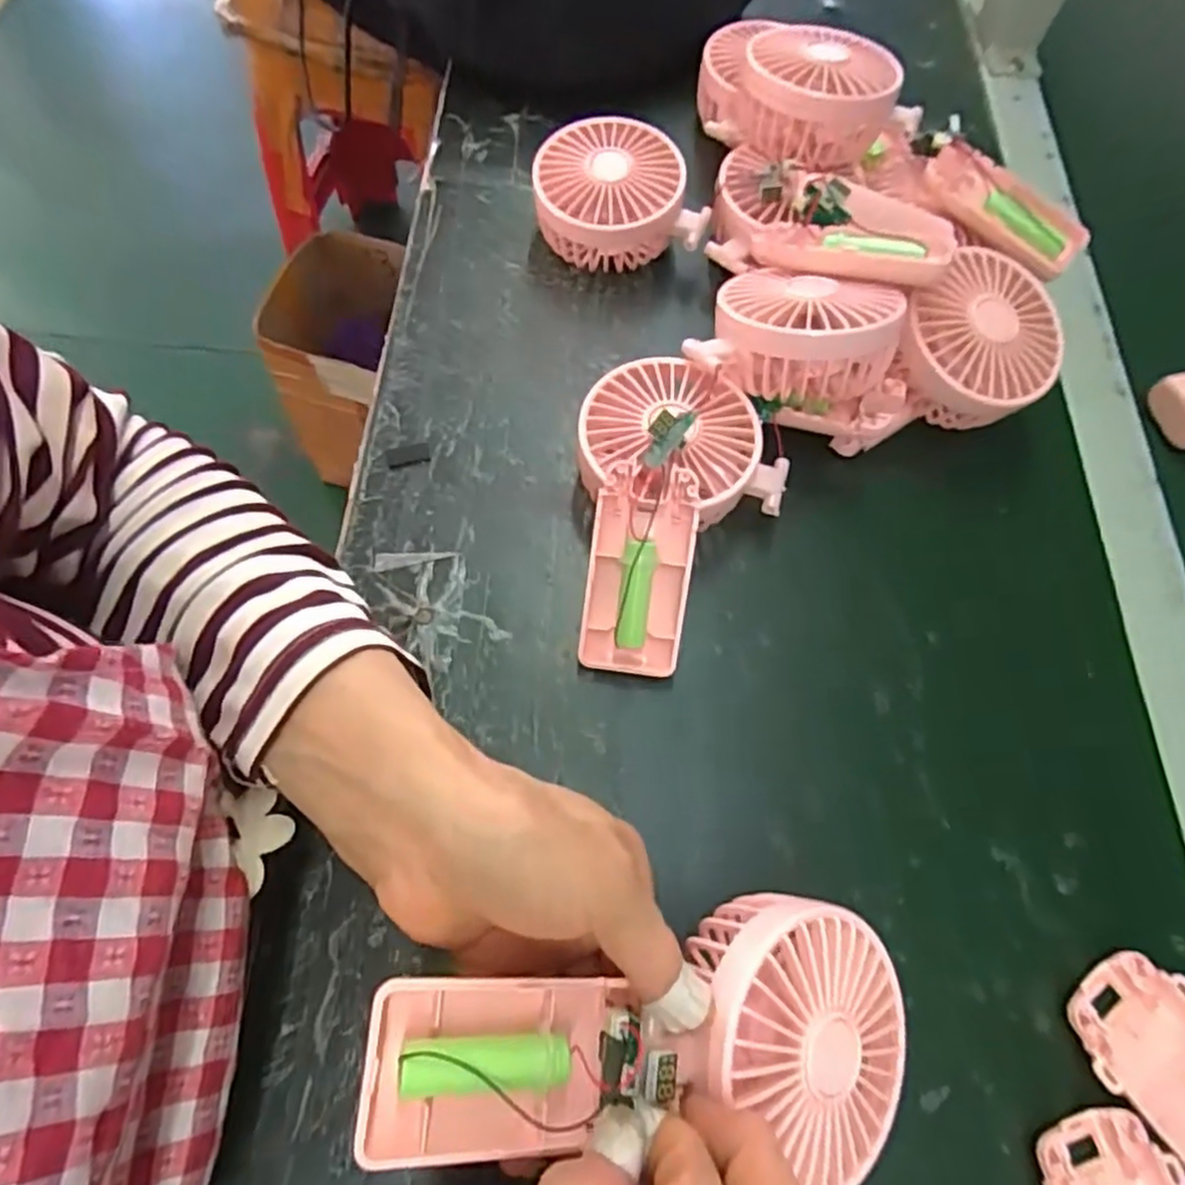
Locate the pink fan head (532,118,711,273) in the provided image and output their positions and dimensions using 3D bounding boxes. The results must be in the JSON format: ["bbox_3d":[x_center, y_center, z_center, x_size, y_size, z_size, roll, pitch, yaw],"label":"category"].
[{"bbox_3d":[0.015,-0.243,0.434,0.101,0.051,0.089,-6,67,-5],"label":"pink fan head"}]

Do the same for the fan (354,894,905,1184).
[{"bbox_3d":[0.023,0.145,0.220,0.180,0.034,0.081,5,66,-17],"label":"fan"}]

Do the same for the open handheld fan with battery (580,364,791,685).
[{"bbox_3d":[0.042,-0.041,0.337,0.102,0.062,0.156,6,67,0],"label":"open handheld fan with battery"}]

